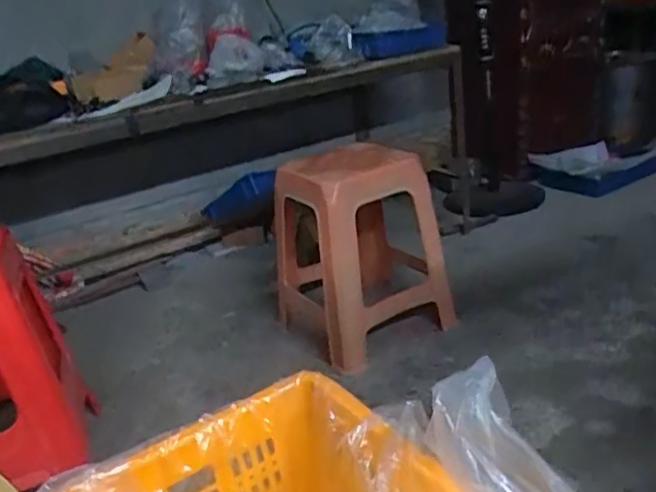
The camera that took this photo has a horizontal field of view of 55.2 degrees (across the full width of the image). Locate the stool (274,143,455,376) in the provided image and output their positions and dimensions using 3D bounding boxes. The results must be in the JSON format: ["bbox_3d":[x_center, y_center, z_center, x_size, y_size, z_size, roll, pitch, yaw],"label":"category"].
[{"bbox_3d":[0.060,-0.014,1.545,0.349,0.393,0.380,-20,25,-26],"label":"stool"}]

